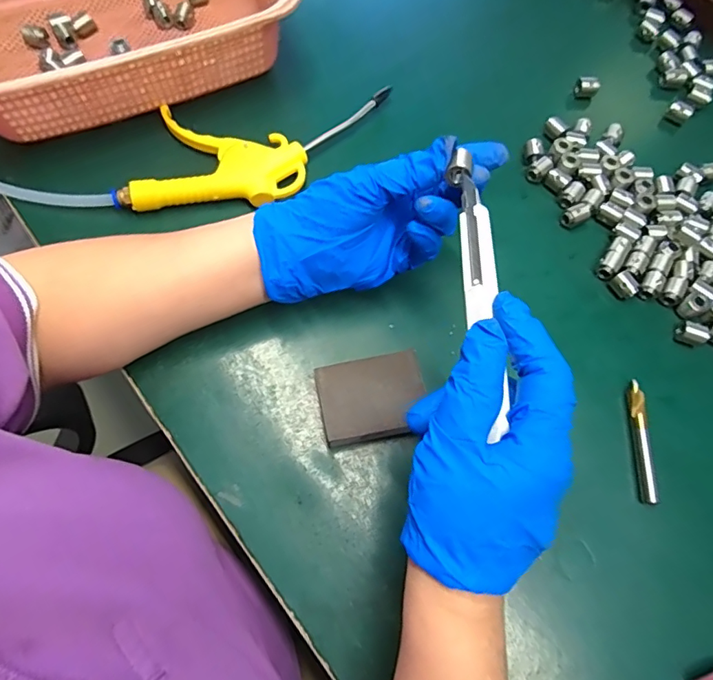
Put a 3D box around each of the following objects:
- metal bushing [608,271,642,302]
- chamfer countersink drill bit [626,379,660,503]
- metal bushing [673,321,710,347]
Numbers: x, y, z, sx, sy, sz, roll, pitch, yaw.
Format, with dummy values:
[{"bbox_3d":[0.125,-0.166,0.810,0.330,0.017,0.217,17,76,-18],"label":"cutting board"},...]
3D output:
[{"bbox_3d":[0.204,-0.041,0.368,0.016,0.015,0.019,-35,73,-13],"label":"metal bushing"},{"bbox_3d":[0.191,0.068,0.326,0.010,0.010,0.080,4,69,1],"label":"chamfer countersink drill bit"},{"bbox_3d":[0.245,-0.005,0.356,0.019,0.012,0.014,23,70,8],"label":"metal bushing"}]

